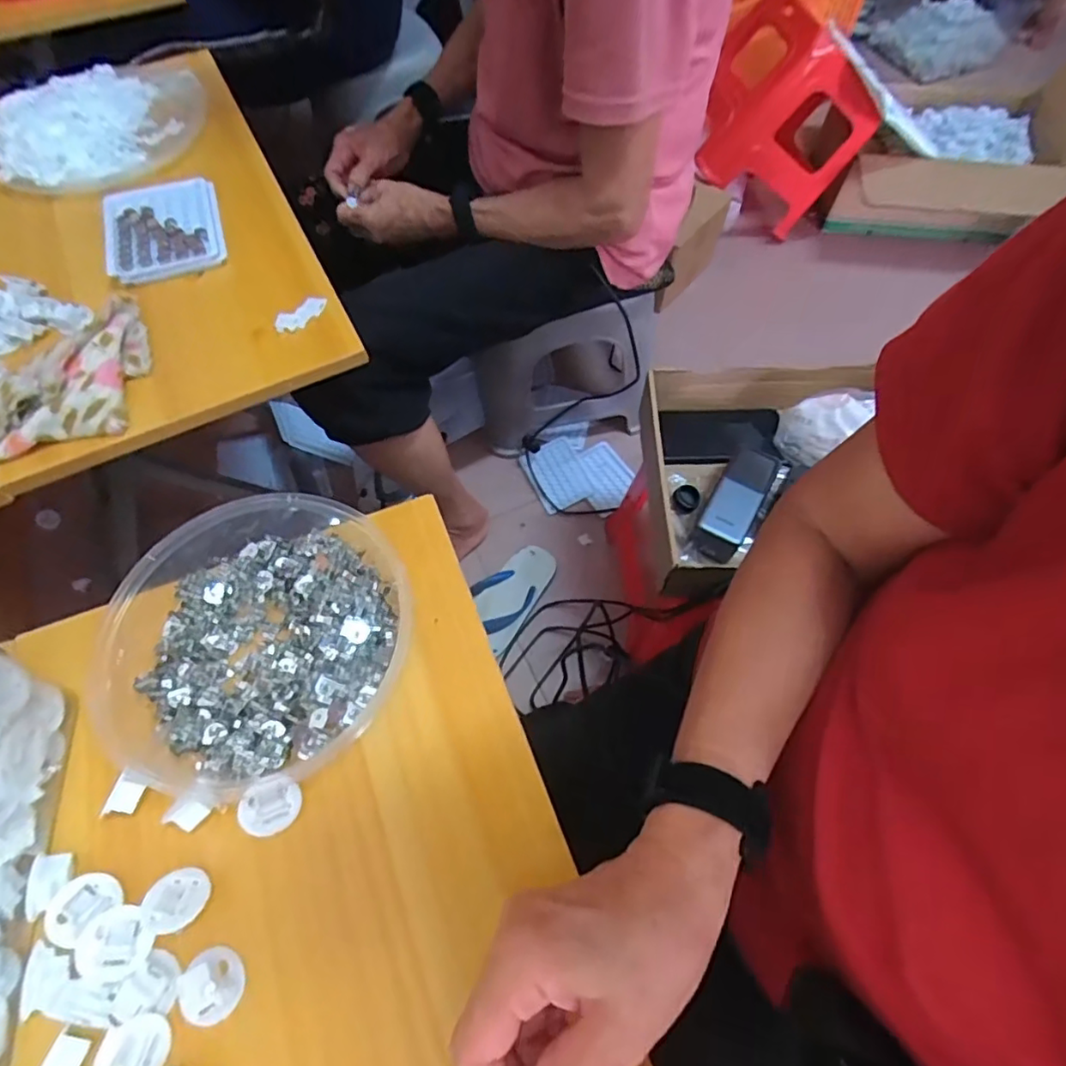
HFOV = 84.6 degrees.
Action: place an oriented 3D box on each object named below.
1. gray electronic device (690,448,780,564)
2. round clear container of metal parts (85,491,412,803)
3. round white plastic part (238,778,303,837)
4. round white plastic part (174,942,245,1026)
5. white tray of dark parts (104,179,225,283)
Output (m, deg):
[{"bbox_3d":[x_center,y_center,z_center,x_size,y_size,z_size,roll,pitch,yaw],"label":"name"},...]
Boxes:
[{"bbox_3d":[0.232,-0.035,0.672,0.050,0.048,0.138,30,67,14],"label":"gray electronic device"},{"bbox_3d":[-0.172,0.066,0.372,0.177,0.047,0.182,0,63,0],"label":"round clear container of metal parts"},{"bbox_3d":[-0.149,0.156,0.334,0.032,0.006,0.029,-20,82,-32],"label":"round white plastic part"},{"bbox_3d":[-0.167,0.234,0.302,0.029,0.013,0.032,-23,65,-11],"label":"round white plastic part"},{"bbox_3d":[-0.360,-0.297,0.571,0.105,0.013,0.134,-19,65,-9],"label":"white tray of dark parts"}]

